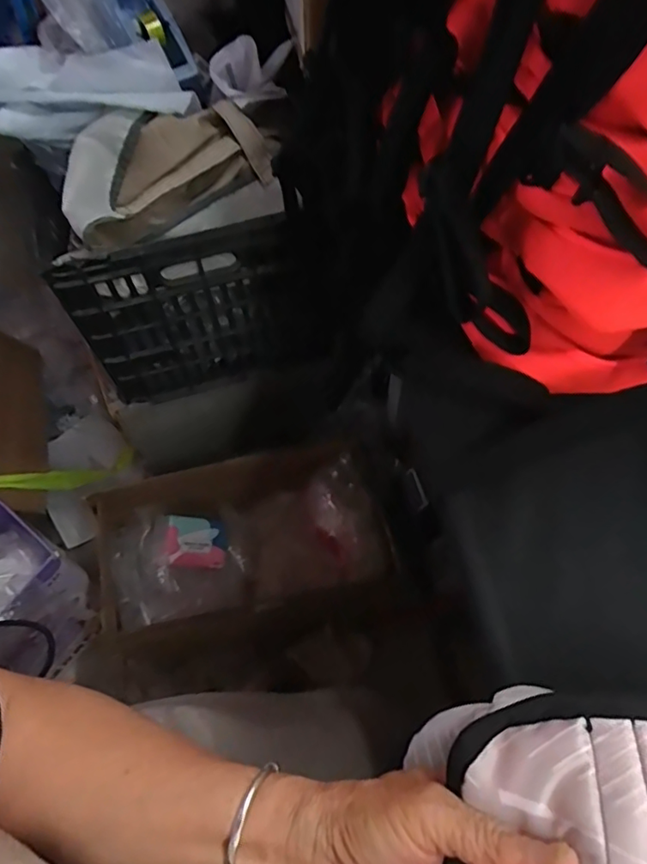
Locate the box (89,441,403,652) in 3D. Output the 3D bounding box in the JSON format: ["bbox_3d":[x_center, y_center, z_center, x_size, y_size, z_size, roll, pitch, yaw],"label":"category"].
[{"bbox_3d":[-0.142,0.193,0.933,0.436,0.205,0.240,-13,63,-6],"label":"box"}]

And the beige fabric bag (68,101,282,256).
[{"bbox_3d":[-0.180,-0.306,0.634,0.257,0.063,0.150,-34,67,-16],"label":"beige fabric bag"}]

